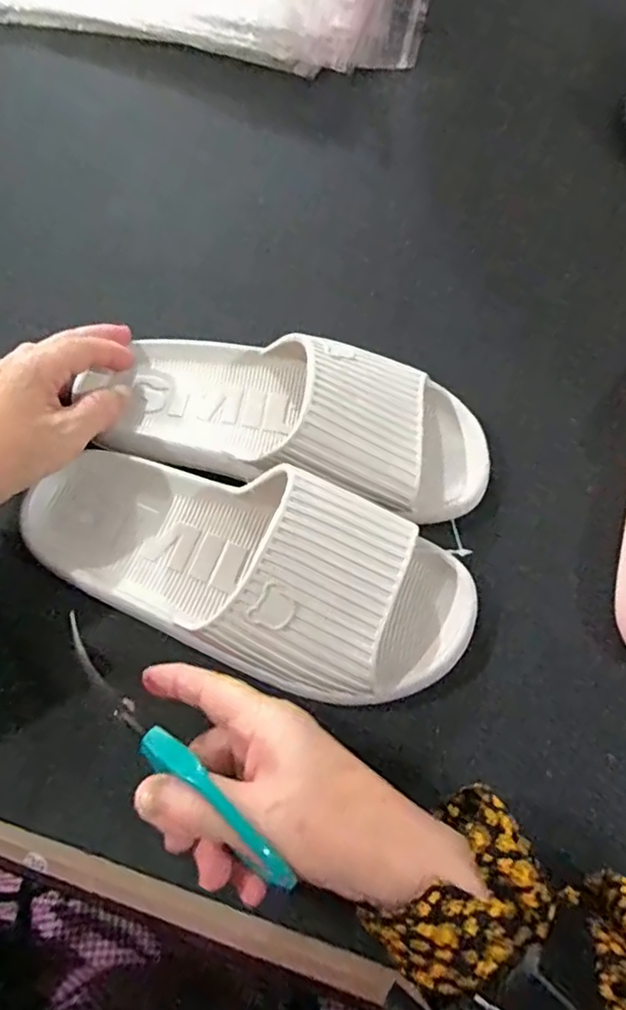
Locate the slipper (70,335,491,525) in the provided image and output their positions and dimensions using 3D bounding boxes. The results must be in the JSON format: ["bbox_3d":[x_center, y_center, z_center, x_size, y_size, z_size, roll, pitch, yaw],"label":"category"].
[{"bbox_3d":[-0.011,-0.062,0.371,0.237,0.070,0.101,15,68,9],"label":"slipper"}]

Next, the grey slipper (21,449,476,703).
[{"bbox_3d":[-0.041,0.027,0.333,0.272,0.064,0.108,19,69,7],"label":"grey slipper"}]

